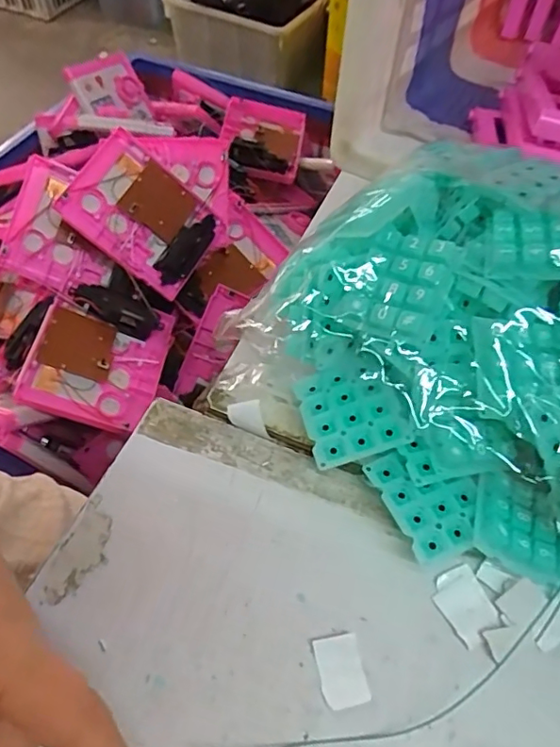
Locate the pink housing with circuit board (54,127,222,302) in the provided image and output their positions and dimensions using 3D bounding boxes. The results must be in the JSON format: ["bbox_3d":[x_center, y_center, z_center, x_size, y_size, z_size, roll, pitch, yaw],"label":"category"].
[{"bbox_3d":[-0.158,-0.182,0.648,0.161,0.020,0.127,38,70,-16],"label":"pink housing with circuit board"}]

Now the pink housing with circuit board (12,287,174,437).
[{"bbox_3d":[-0.194,-0.021,0.609,0.131,0.031,0.154,20,58,-17],"label":"pink housing with circuit board"}]

